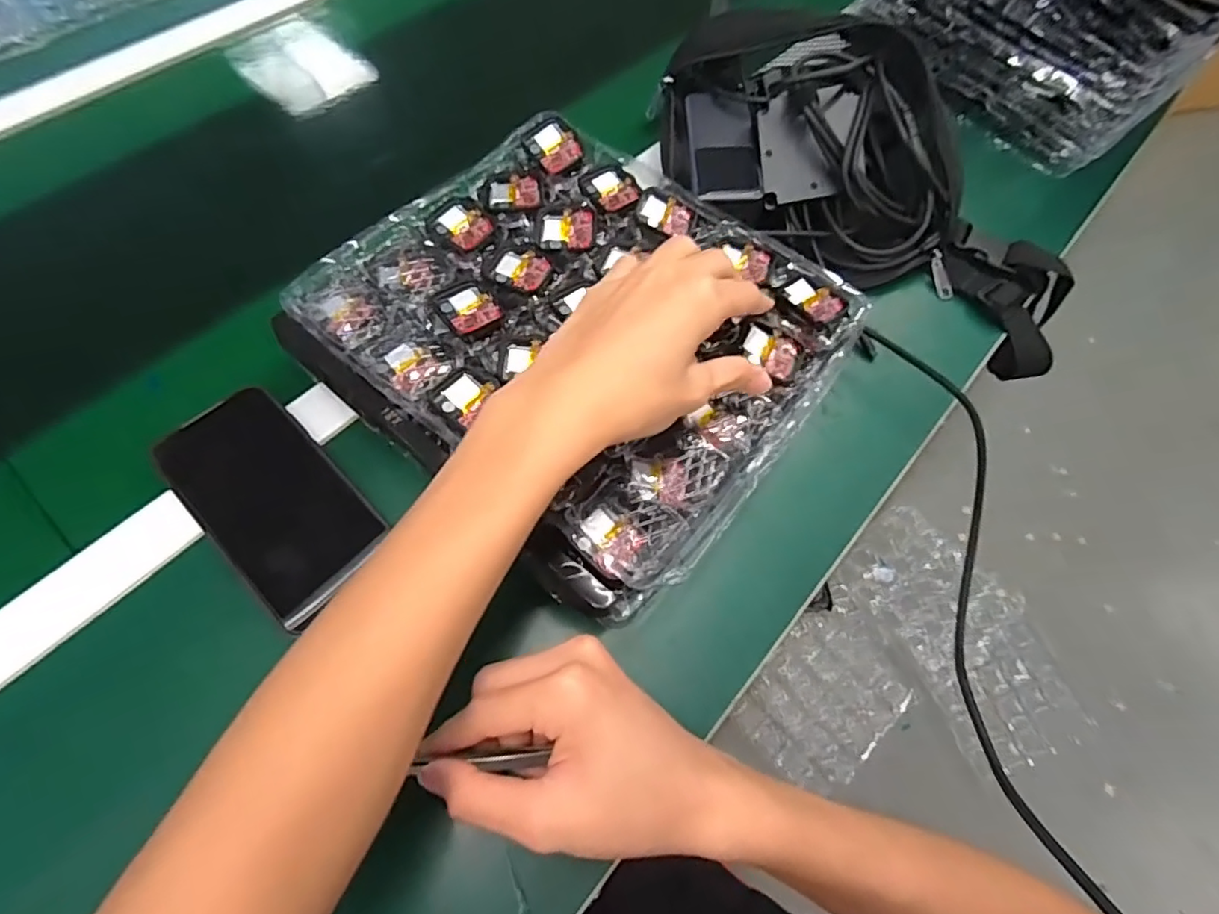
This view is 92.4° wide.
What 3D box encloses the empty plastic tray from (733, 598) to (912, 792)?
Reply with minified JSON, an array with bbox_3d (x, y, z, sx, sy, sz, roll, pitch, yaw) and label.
[{"bbox_3d":[0.375,0.406,1.008,0.295,0.020,0.205,-40,72,-20],"label":"empty plastic tray"}]

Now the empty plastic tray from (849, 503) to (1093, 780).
[{"bbox_3d":[0.633,0.314,1.057,0.250,0.039,0.462,-23,67,-14],"label":"empty plastic tray"}]

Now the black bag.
[{"bbox_3d":[0.211,-0.218,0.463,0.390,0.112,0.153,34,66,-2],"label":"black bag"}]

